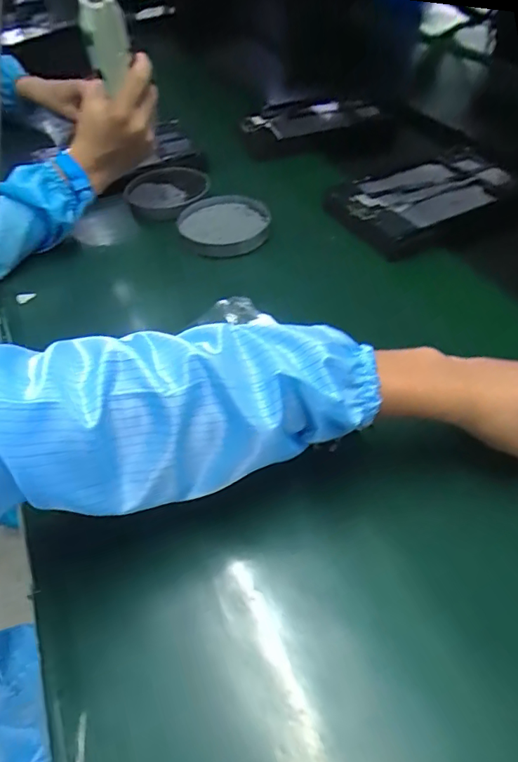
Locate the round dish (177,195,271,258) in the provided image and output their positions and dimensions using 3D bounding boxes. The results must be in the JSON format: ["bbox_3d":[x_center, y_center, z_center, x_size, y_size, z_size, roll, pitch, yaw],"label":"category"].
[{"bbox_3d":[-0.046,-0.202,0.636,0.112,0.029,0.120,-2,46,2],"label":"round dish"}]

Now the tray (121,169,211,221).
[{"bbox_3d":[-0.126,-0.270,0.692,0.120,0.021,0.137,-17,48,-12],"label":"tray"}]

